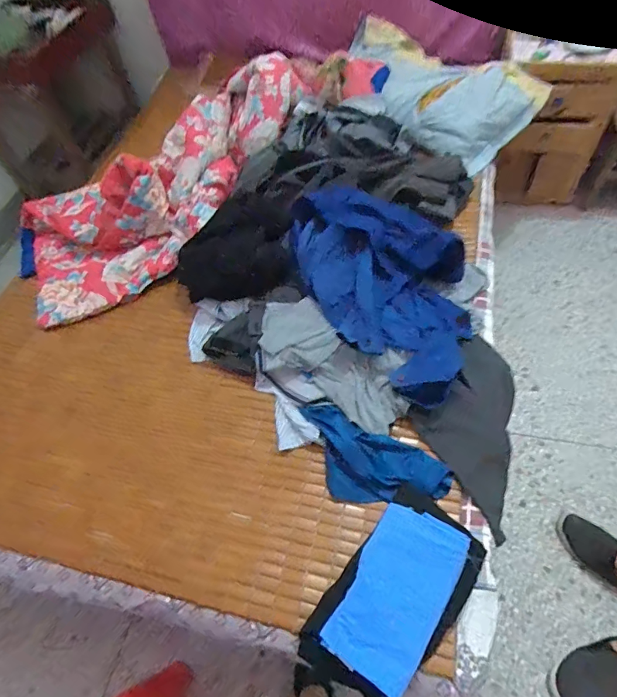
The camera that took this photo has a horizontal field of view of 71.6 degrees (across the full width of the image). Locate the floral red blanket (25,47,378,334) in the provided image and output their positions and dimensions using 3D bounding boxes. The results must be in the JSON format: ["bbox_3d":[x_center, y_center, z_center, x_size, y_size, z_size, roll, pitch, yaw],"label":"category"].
[{"bbox_3d":[-0.318,-0.570,1.266,1.244,0.212,0.491,-43,62,-5],"label":"floral red blanket"}]

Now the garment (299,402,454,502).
[{"bbox_3d":[0.102,0.220,0.817,0.310,0.053,0.138,25,64,21],"label":"garment"}]

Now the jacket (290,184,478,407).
[{"bbox_3d":[0.193,-0.155,0.945,0.355,0.121,0.543,-22,57,-7],"label":"jacket"}]

